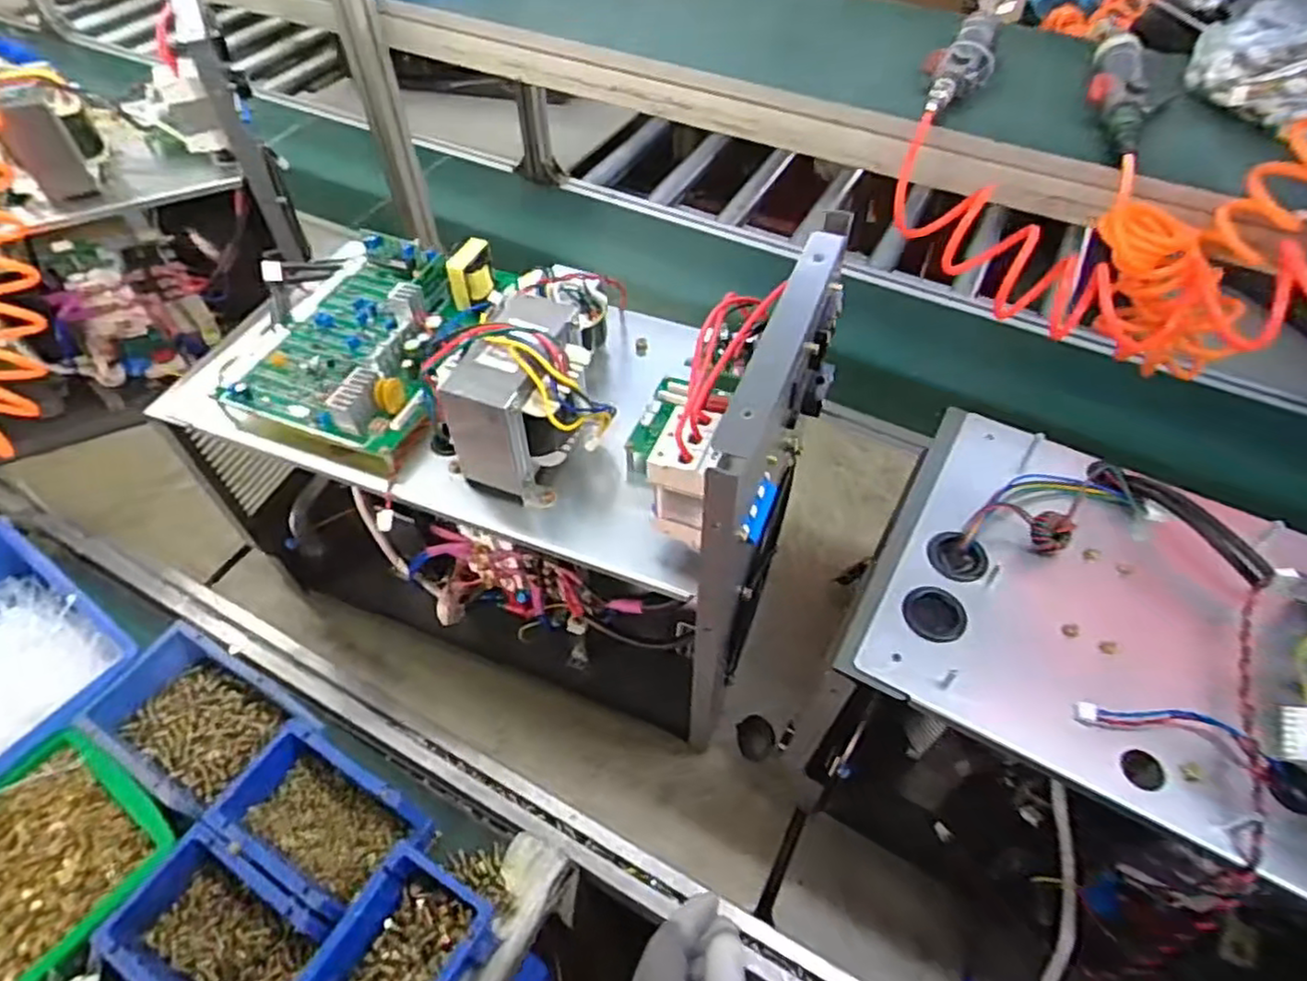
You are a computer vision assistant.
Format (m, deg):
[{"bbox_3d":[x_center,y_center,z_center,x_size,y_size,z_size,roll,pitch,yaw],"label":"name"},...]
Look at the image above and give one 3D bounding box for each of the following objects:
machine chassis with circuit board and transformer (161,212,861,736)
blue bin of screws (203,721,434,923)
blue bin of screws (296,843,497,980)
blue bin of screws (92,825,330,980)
[{"bbox_3d":[-0.147,-0.028,0.702,0.533,0.430,0.283,15,54,12],"label":"machine chassis with circuit board and transformer"},{"bbox_3d":[-0.289,0.289,0.630,0.164,0.061,0.100,25,57,19],"label":"blue bin of screws"},{"bbox_3d":[-0.205,0.378,0.558,0.104,0.053,0.156,23,56,17],"label":"blue bin of screws"},{"bbox_3d":[-0.341,0.355,0.574,0.149,0.061,0.101,26,57,19],"label":"blue bin of screws"}]

